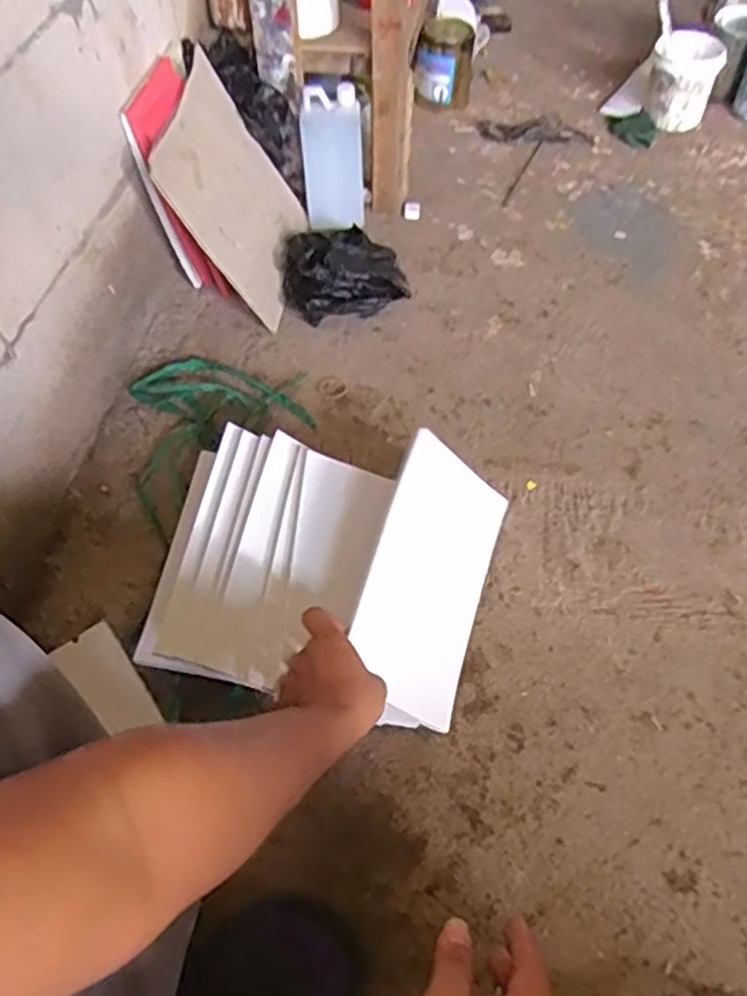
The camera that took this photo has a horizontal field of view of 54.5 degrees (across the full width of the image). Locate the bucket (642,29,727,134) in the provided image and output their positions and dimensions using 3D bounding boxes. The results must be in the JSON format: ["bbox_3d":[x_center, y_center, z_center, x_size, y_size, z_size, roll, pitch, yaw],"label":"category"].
[{"bbox_3d":[0.573,-0.774,1.354,0.120,0.135,0.120,0,56,1],"label":"bucket"}]

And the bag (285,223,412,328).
[{"bbox_3d":[-0.051,-0.355,1.130,0.181,0.074,0.156,-21,59,-11],"label":"bag"}]

